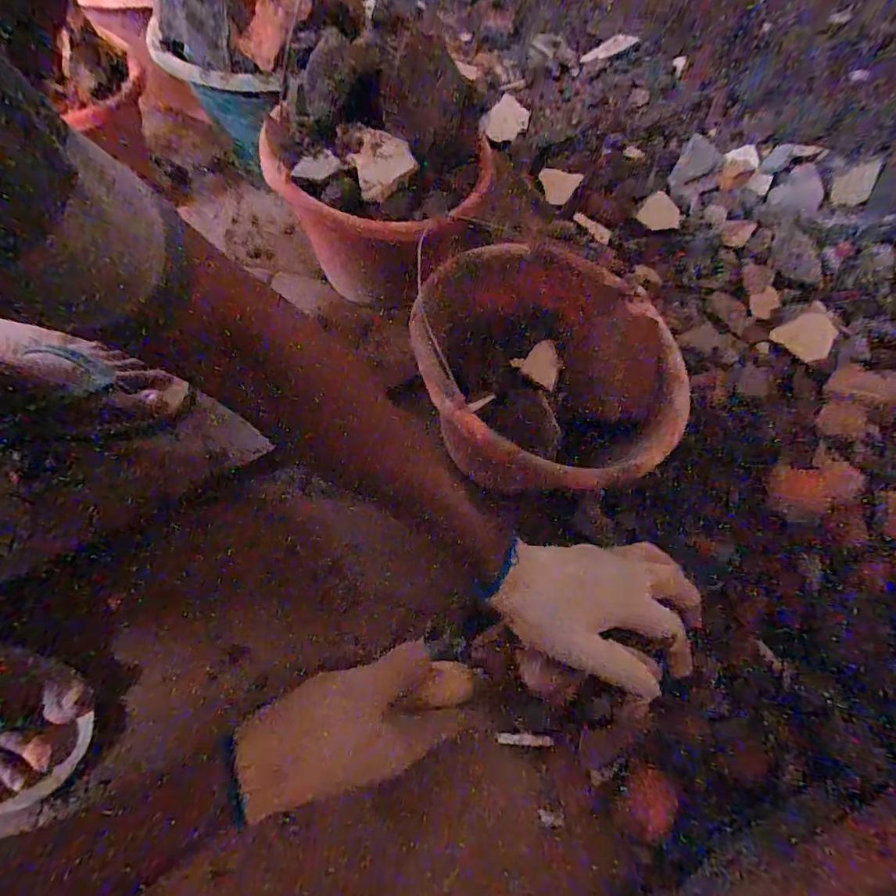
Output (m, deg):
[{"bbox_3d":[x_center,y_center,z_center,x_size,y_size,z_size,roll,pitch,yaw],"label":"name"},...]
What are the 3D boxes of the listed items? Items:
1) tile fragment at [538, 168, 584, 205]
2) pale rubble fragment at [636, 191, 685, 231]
[{"bbox_3d":[0.167,-0.396,0.716,0.060,0.055,0.010,15,64,4],"label":"tile fragment"},{"bbox_3d":[0.302,-0.331,0.669,0.057,0.010,0.046,34,105,-15],"label":"pale rubble fragment"}]

